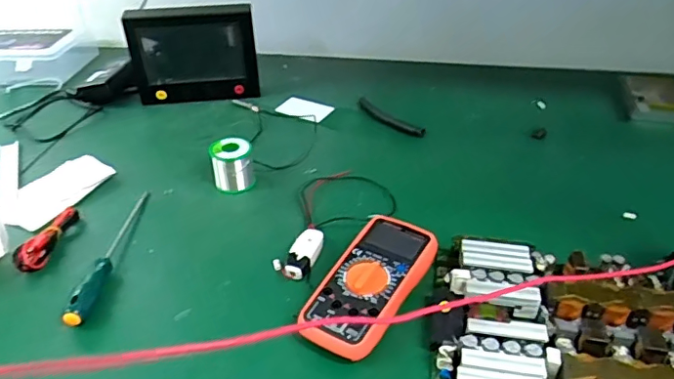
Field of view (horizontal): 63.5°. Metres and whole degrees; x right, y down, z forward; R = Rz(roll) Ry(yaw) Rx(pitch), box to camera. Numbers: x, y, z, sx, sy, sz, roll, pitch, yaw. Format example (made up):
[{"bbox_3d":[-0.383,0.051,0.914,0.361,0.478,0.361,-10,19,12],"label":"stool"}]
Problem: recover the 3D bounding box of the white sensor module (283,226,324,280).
[{"bbox_3d":[-0.035,0.067,0.623,0.031,0.019,0.082,11,38,14],"label":"white sensor module"}]

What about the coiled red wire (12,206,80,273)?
[{"bbox_3d":[-0.339,0.054,0.640,0.025,0.031,0.101,3,37,4],"label":"coiled red wire"}]

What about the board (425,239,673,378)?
[{"bbox_3d":[0.267,0.133,0.516,0.345,0.046,0.199,7,37,9],"label":"board"}]

